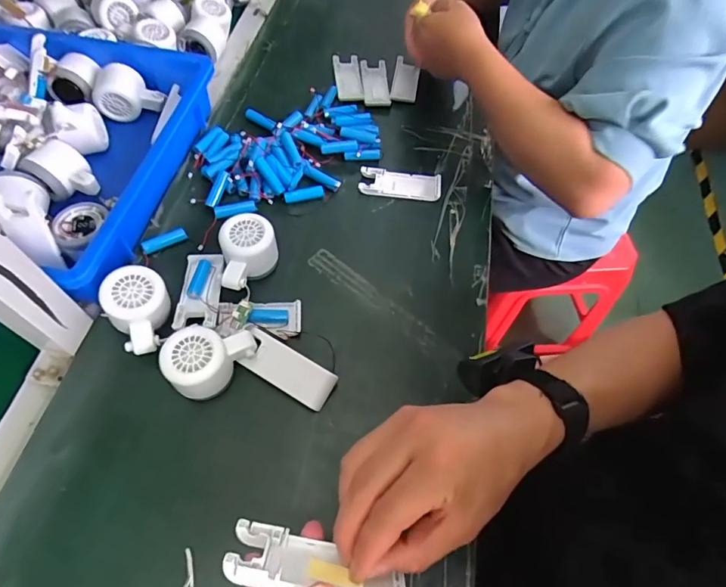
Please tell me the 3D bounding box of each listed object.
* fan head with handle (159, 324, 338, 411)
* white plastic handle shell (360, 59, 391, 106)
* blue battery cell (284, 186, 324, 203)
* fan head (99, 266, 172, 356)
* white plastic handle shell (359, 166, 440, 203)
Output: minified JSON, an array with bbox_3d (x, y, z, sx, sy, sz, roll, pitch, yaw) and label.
[{"bbox_3d":[-0.108,0.069,0.435,0.157,0.041,0.068,12,61,-13],"label":"fan head with handle"},{"bbox_3d":[0.019,-0.318,0.674,0.038,0.013,0.094,-2,60,-5],"label":"white plastic handle shell"},{"bbox_3d":[-0.074,-0.126,0.563,0.050,0.012,0.011,-14,62,-12],"label":"blue battery cell"},{"bbox_3d":[-0.216,0.016,0.436,0.058,0.044,0.078,-28,66,-19],"label":"fan head"},{"bbox_3d":[0.048,-0.141,0.573,0.102,0.011,0.041,7,60,0],"label":"white plastic handle shell"}]

